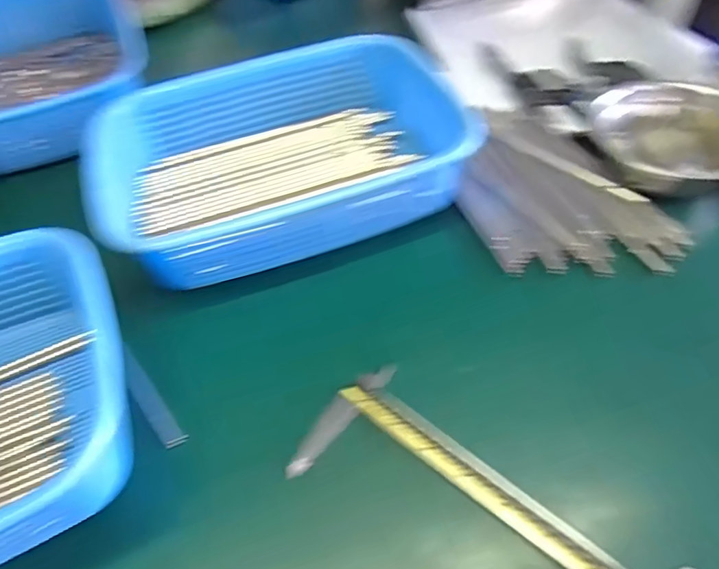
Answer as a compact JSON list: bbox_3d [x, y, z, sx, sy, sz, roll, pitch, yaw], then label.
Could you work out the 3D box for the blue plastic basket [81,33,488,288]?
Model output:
[{"bbox_3d":[-0.067,-0.113,0.463,0.275,0.074,0.163,-16,51,-8],"label":"blue plastic basket"}]

